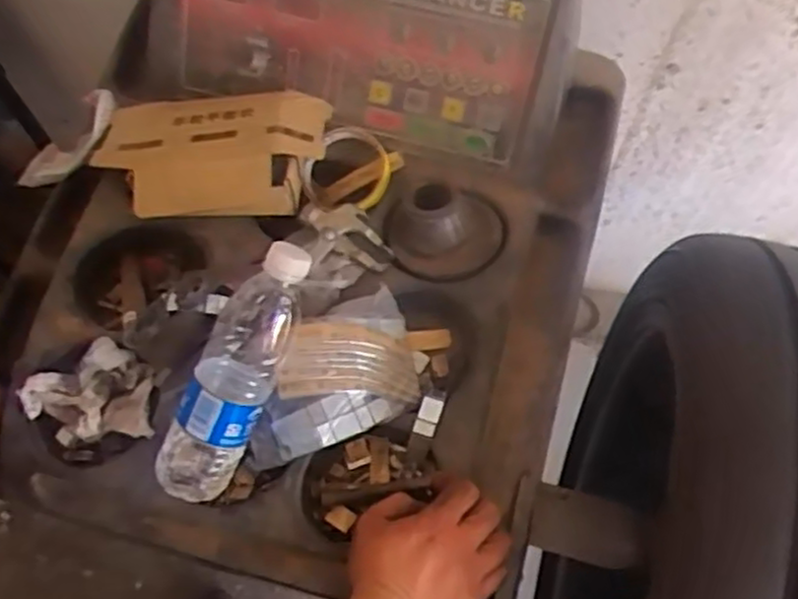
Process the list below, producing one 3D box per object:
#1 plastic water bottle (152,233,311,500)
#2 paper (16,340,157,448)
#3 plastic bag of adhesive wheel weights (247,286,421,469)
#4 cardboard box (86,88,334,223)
[{"bbox_3d":[-0.126,0.056,0.593,0.064,0.070,0.226,31,106,12],"label":"plastic water bottle"},{"bbox_3d":[-0.266,0.081,0.635,0.103,0.053,0.077,-3,68,-1],"label":"paper"},{"bbox_3d":[-0.060,0.070,0.634,0.168,0.056,0.103,-25,70,-9],"label":"plastic bag of adhesive wheel weights"},{"bbox_3d":[-0.167,-0.132,0.660,0.208,0.054,0.133,-3,68,-1],"label":"cardboard box"}]

